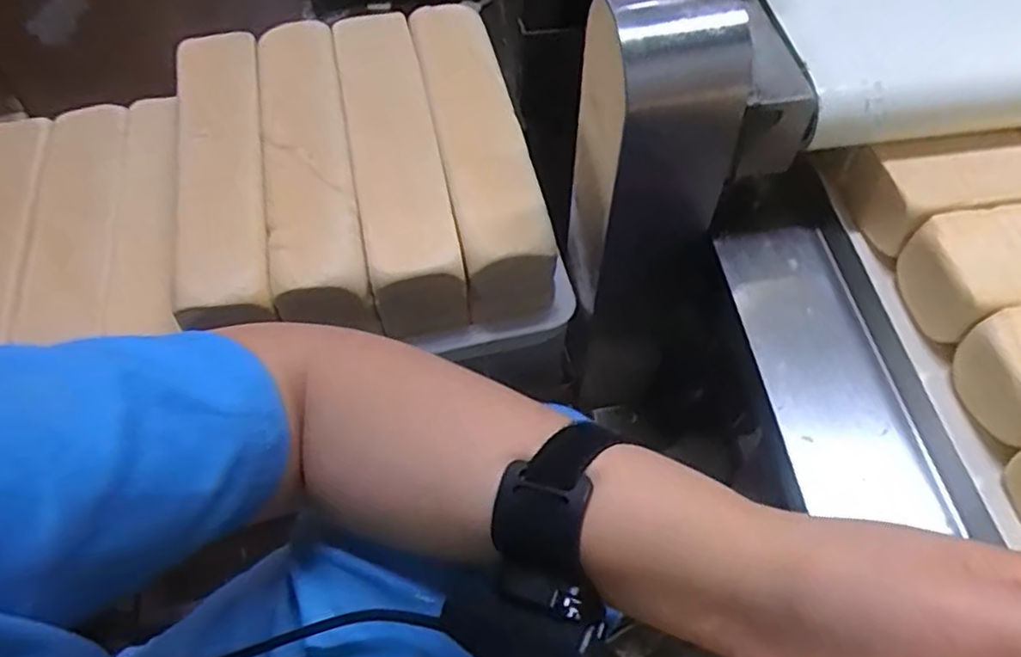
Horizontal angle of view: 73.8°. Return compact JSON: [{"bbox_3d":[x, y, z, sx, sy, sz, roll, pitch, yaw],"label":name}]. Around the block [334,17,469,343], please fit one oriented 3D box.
[{"bbox_3d":[-0.112,-0.162,0.668,0.082,0.085,0.362,-11,56,-6],"label":"block"}]

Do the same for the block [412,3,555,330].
[{"bbox_3d":[-0.032,-0.180,0.674,0.081,0.085,0.377,-11,56,-6],"label":"block"}]

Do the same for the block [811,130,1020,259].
[{"bbox_3d":[0.427,-0.105,0.486,0.362,0.058,0.078,-4,56,-2],"label":"block"}]

